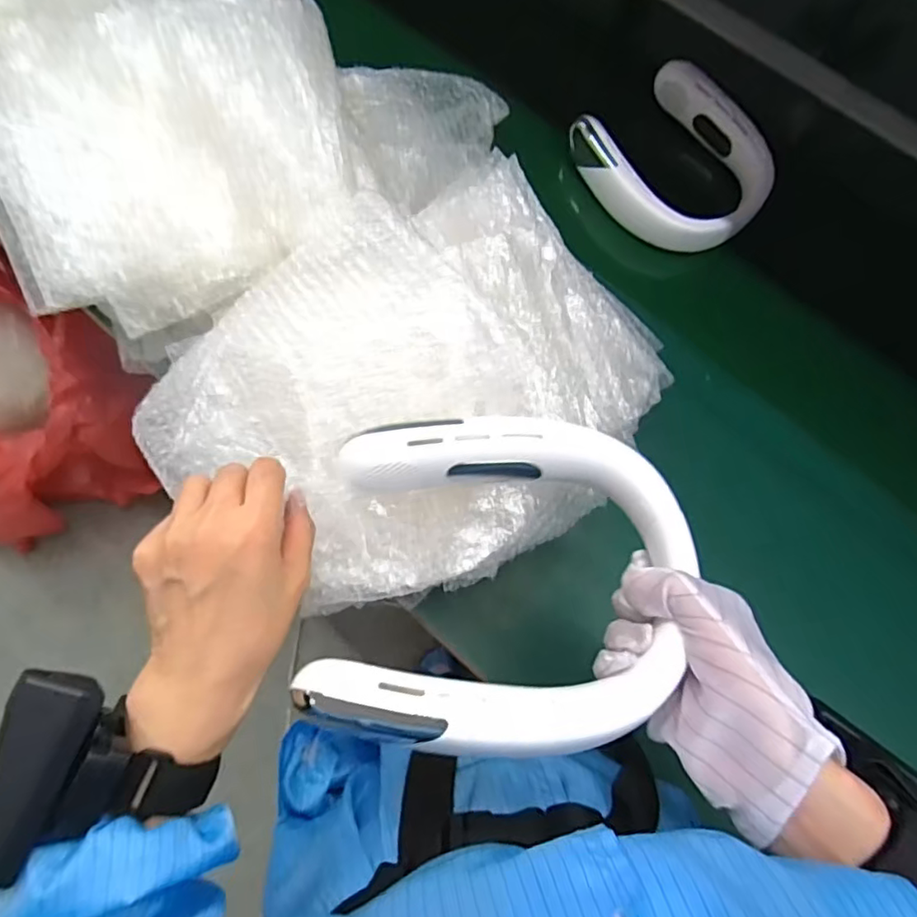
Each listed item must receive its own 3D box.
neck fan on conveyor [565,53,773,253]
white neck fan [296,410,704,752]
[{"bbox_3d":[0.236,-0.324,0.635,0.171,0.049,0.196,-33,77,-11],"label":"neck fan on conveyor"},{"bbox_3d":[0.024,0.061,0.321,0.195,0.038,0.195,2,59,4],"label":"white neck fan"}]

